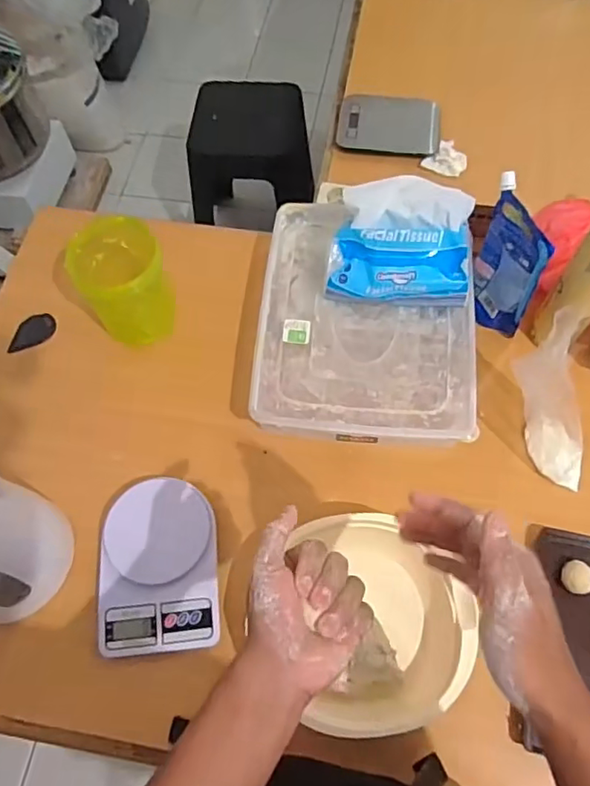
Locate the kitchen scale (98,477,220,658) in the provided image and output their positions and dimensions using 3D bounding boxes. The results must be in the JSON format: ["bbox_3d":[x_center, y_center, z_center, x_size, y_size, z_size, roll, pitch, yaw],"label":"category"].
[{"bbox_3d":[-0.162,0.204,0.691,0.137,0.032,0.197,-4,64,0],"label":"kitchen scale"}]

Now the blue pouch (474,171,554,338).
[{"bbox_3d":[0.280,-0.172,0.761,0.044,0.183,0.127,-4,64,0],"label":"blue pouch"}]

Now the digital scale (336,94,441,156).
[{"bbox_3d":[0.167,-0.474,1.010,0.175,0.020,0.133,10,65,6],"label":"digital scale"}]

